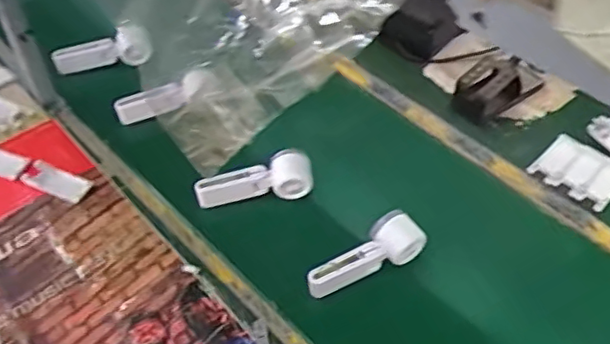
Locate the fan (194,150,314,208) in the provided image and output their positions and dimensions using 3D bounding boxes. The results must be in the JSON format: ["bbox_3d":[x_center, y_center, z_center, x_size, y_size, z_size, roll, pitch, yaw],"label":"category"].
[{"bbox_3d":[-0.074,0.010,0.921,0.170,0.046,0.056,-6,49,-3],"label":"fan"}]

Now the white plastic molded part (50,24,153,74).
[{"bbox_3d":[-0.362,-0.212,1.116,0.199,0.086,0.026,-11,47,14],"label":"white plastic molded part"}]

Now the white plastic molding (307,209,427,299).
[{"bbox_3d":[0.077,0.107,0.822,0.162,0.053,0.052,-21,51,-16],"label":"white plastic molding"}]

